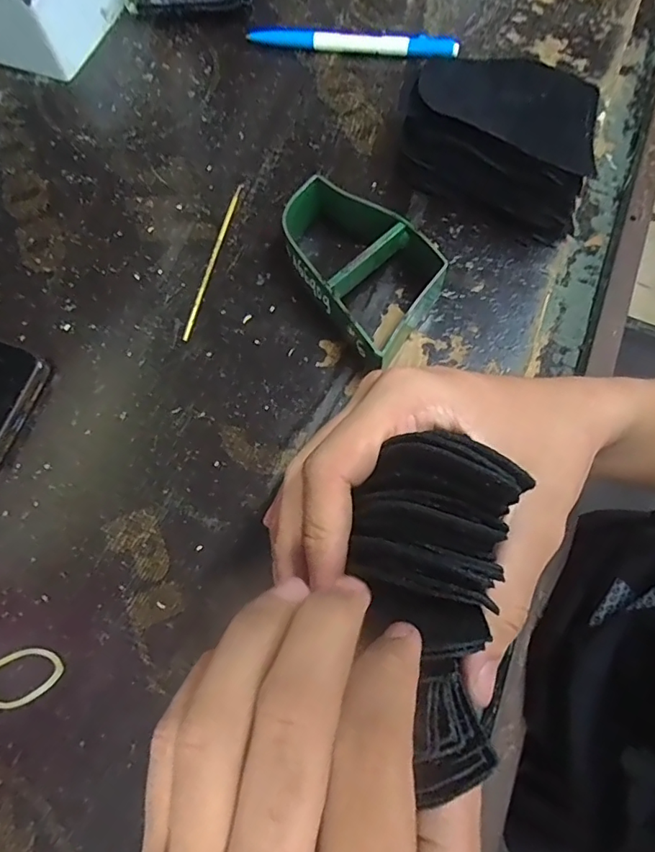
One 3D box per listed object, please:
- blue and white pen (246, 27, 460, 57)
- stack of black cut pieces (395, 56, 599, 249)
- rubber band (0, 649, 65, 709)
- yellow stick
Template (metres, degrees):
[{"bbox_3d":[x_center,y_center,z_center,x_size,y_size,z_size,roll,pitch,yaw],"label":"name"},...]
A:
[{"bbox_3d":[0.016,-0.253,0.340,0.136,0.016,0.016,11,72,6],"label":"blue and white pen"},{"bbox_3d":[0.092,-0.153,0.282,0.102,0.052,0.063,24,73,10],"label":"stack of black cut pieces"},{"bbox_3d":[-0.134,0.109,0.224,0.037,0.004,0.022,-21,71,-5],"label":"rubber band"},{"bbox_3d":[-0.065,-0.096,0.292,0.004,0.004,0.106,12,72,6],"label":"yellow stick"}]

